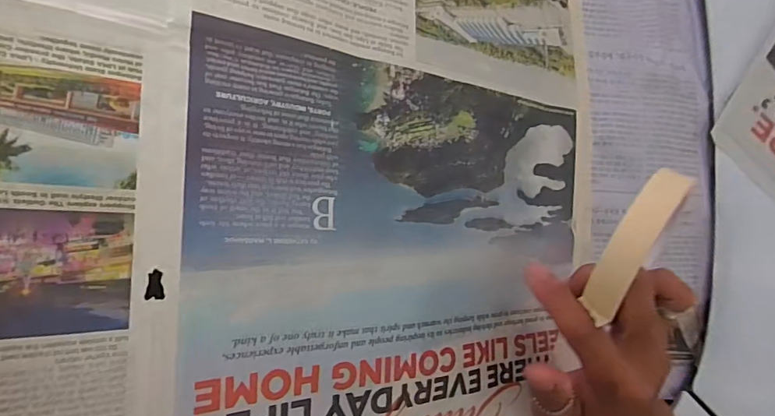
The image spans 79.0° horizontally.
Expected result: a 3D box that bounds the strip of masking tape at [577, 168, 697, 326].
[{"bbox_3d":[0.130,0.020,0.248,0.025,0.025,0.087,25,101,-1],"label":"strip of masking tape"}]

